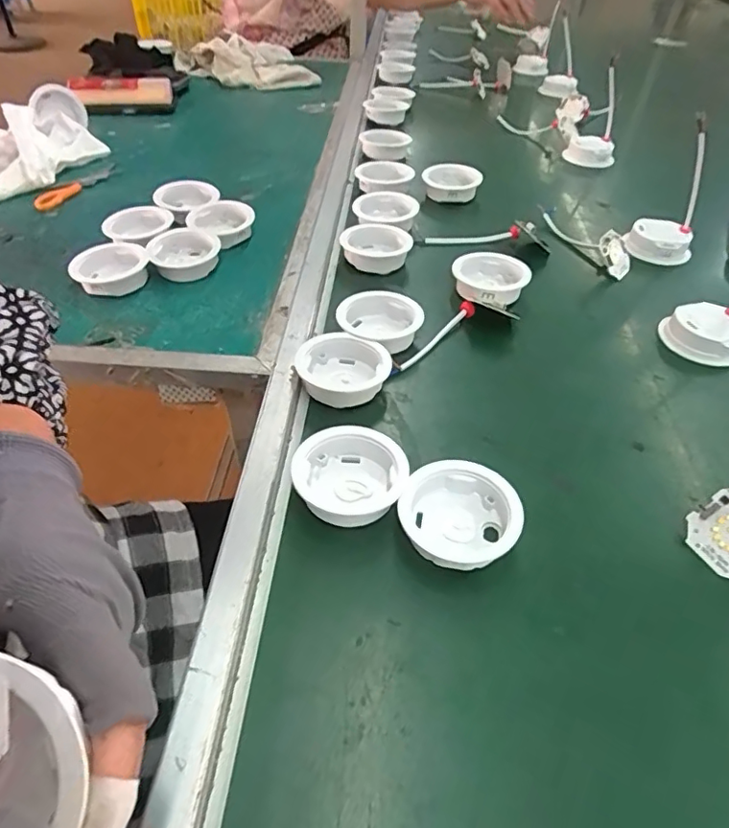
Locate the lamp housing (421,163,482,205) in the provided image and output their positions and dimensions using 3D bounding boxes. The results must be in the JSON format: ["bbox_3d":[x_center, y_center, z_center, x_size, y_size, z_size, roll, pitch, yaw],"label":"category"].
[{"bbox_3d":[0.108,-0.286,0.688,0.069,0.028,0.065,11,44,9],"label":"lamp housing"}]

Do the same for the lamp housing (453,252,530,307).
[{"bbox_3d":[0.119,-0.130,0.539,0.075,0.023,0.072,1,44,-1],"label":"lamp housing"}]

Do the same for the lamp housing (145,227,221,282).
[{"bbox_3d":[-0.183,-0.167,0.570,0.065,0.022,0.067,2,44,0],"label":"lamp housing"}]

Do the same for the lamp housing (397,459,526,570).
[{"bbox_3d":[0.058,0.062,0.340,0.069,0.023,0.067,1,44,-1],"label":"lamp housing"}]

